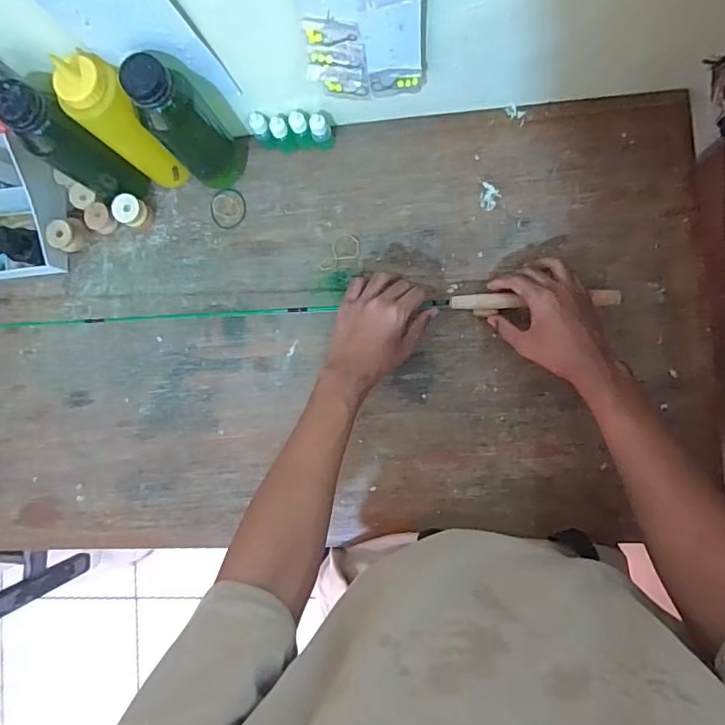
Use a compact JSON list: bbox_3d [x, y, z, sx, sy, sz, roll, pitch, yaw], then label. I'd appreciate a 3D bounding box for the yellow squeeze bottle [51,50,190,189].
[{"bbox_3d":[-0.245,-0.243,0.559,0.059,0.193,0.054,0,87,8],"label":"yellow squeeze bottle"}]

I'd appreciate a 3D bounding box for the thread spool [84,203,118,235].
[{"bbox_3d":[-0.323,-0.177,0.648,0.035,0.027,0.032,0,87,8],"label":"thread spool"}]

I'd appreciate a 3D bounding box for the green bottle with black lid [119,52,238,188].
[{"bbox_3d":[-0.178,-0.242,0.553,0.061,0.189,0.063,0,87,8],"label":"green bottle with black lid"}]

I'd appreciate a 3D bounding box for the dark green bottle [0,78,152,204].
[{"bbox_3d":[-0.300,-0.220,0.562,0.052,0.197,0.050,32,92,8],"label":"dark green bottle"}]

